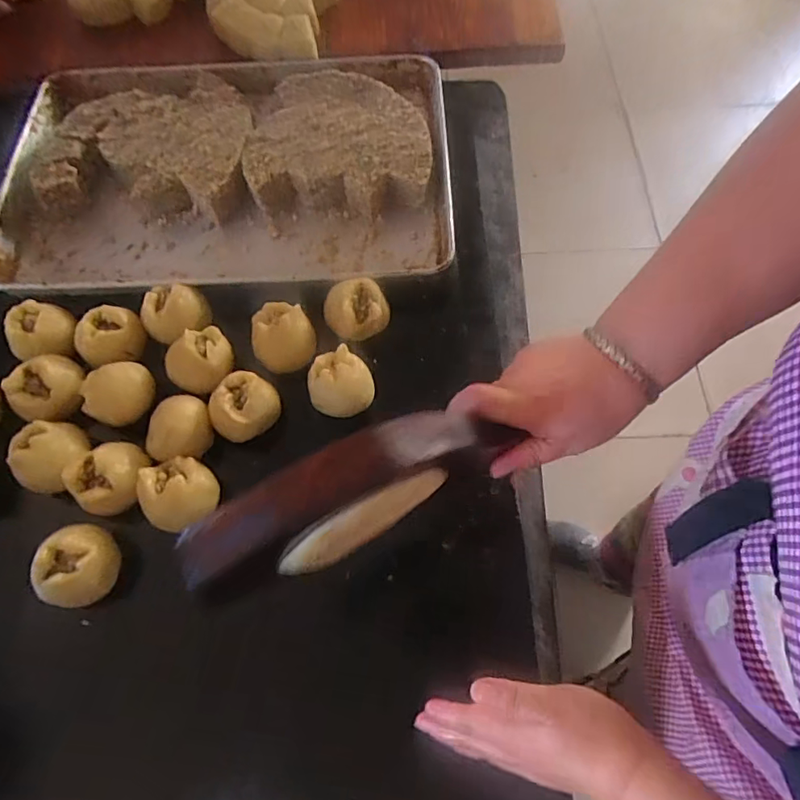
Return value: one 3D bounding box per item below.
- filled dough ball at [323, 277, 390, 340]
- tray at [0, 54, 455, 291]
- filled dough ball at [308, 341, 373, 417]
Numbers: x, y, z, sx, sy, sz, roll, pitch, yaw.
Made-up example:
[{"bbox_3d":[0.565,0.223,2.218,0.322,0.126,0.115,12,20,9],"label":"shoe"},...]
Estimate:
[{"bbox_3d":[-0.053,-0.109,0.630,0.077,0.060,0.068,-11,67,-2],"label":"filled dough ball"},{"bbox_3d":[-0.241,-0.320,0.727,0.595,0.069,0.403,-1,67,2],"label":"tray"},{"bbox_3d":[-0.066,-0.017,0.585,0.068,0.061,0.067,-1,67,2],"label":"filled dough ball"}]

